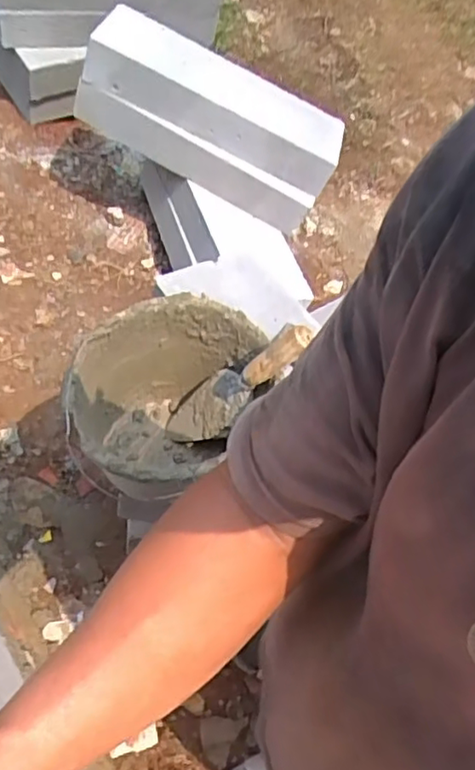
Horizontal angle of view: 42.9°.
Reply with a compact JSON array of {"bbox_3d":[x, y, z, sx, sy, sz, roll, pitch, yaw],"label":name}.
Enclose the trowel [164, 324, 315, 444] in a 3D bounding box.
[{"bbox_3d":[-0.005,0.001,0.847,0.044,0.300,0.081,12,56,-33],"label":"trowel"}]

